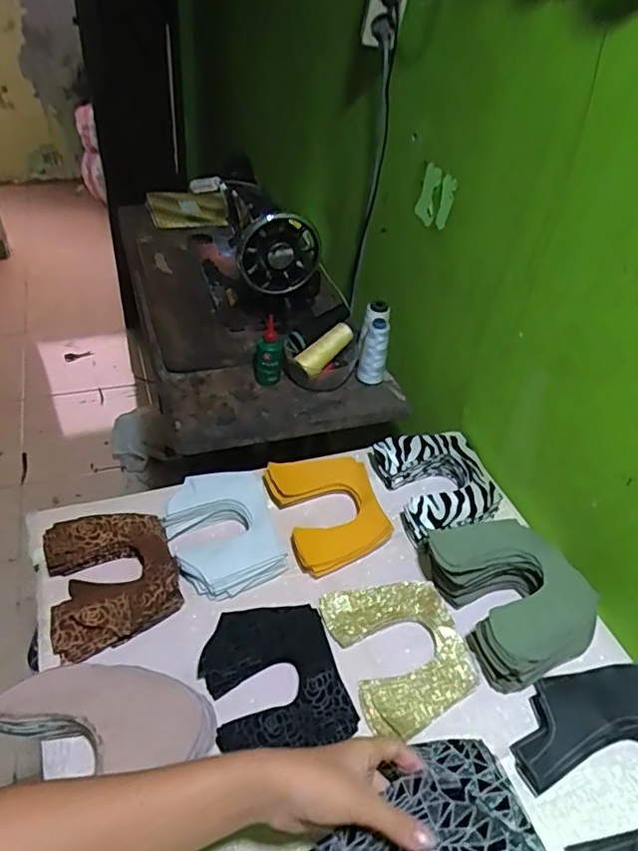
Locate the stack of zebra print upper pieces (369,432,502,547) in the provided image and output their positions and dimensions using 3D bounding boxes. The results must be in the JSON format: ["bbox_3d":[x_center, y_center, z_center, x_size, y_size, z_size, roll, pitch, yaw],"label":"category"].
[{"bbox_3d":[0.159,0.078,0.763,0.138,0.043,0.155,-8,44,-16],"label":"stack of zebra print upper pieces"}]

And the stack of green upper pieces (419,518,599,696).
[{"bbox_3d":[0.213,0.175,0.641,0.155,0.054,0.182,-17,46,-24],"label":"stack of green upper pieces"}]

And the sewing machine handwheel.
[{"bbox_3d":[-0.064,-0.279,0.934,0.131,0.128,0.033,-9,44,-17],"label":"sewing machine handwheel"}]

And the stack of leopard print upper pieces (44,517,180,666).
[{"bbox_3d":[-0.231,0.162,0.638,0.133,0.036,0.164,-13,46,-21],"label":"stack of leopard print upper pieces"}]

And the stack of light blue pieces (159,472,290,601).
[{"bbox_3d":[-0.113,0.126,0.689,0.126,0.037,0.158,-16,47,-23],"label":"stack of light blue pieces"}]

